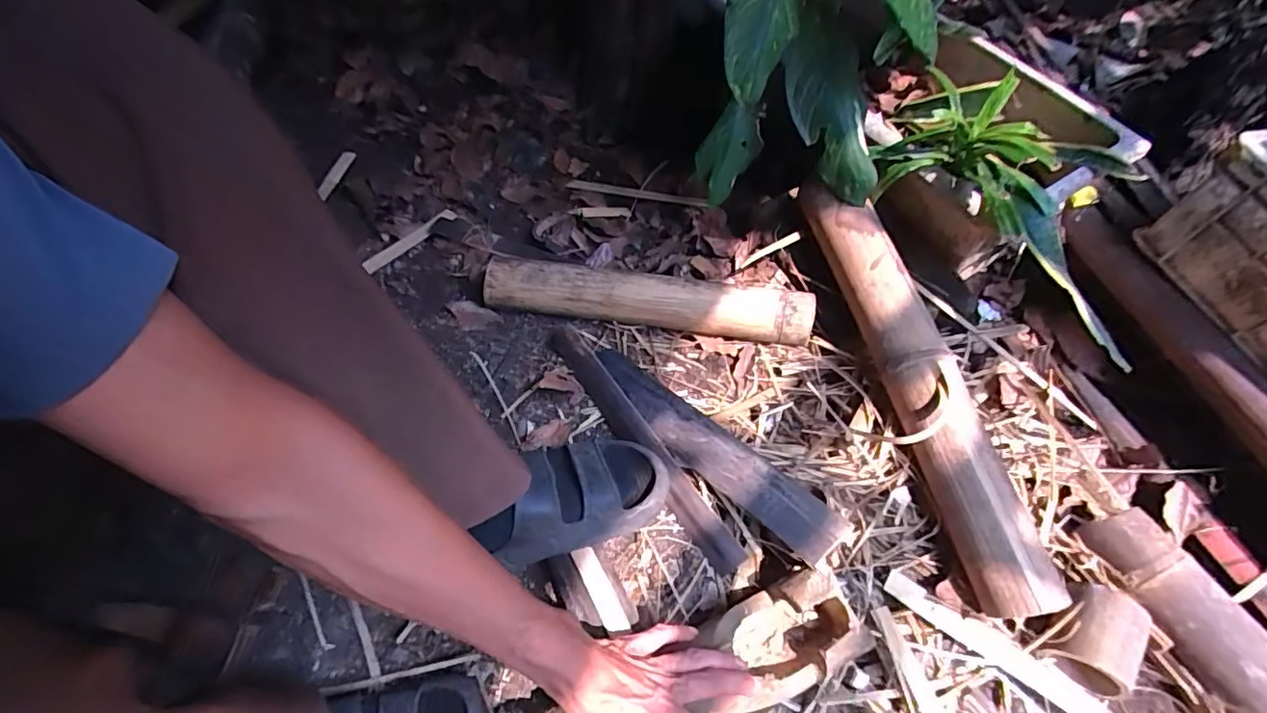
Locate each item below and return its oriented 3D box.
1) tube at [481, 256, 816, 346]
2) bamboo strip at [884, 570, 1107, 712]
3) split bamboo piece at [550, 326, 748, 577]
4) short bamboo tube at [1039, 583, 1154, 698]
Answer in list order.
[{"bbox_3d":[0.018,-0.072,0.749,0.435,0.071,0.064,7,54,2],"label":"tube"},{"bbox_3d":[0.351,0.283,0.538,0.210,0.011,0.031,30,58,18],"label":"bamboo strip"},{"bbox_3d":[-0.001,0.088,0.645,0.039,0.035,0.370,-28,60,-21],"label":"split bamboo piece"},{"bbox_3d":[0.446,0.266,0.525,0.072,0.059,0.088,29,58,18],"label":"short bamboo tube"}]

